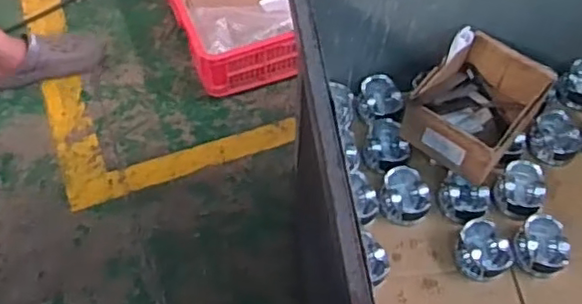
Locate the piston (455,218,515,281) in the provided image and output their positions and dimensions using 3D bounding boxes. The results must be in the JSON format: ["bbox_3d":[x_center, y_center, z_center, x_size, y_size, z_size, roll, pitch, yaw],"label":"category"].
[{"bbox_3d":[0.283,0.147,0.922,0.070,0.062,0.087,-30,64,-21],"label":"piston"}]

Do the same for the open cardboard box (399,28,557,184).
[{"bbox_3d":[0.287,-0.070,0.979,0.155,0.101,0.195,35,61,18],"label":"open cardboard box"}]

